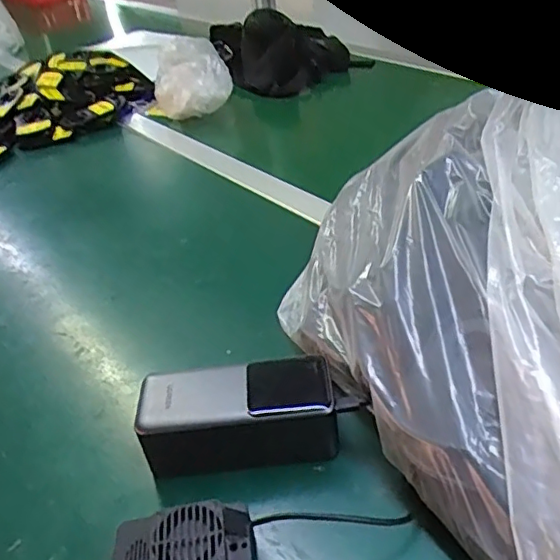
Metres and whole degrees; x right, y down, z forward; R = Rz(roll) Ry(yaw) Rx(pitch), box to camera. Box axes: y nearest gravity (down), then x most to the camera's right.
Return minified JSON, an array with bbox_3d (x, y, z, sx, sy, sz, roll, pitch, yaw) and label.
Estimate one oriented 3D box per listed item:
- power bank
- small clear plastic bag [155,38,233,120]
[{"bbox_3d":[-0.026,0.096,0.411,0.136,0.065,0.061,-8,36,0],"label":"power bank"},{"bbox_3d":[-0.138,-0.313,0.926,0.115,0.096,0.101,-9,36,-6],"label":"small clear plastic bag"}]

